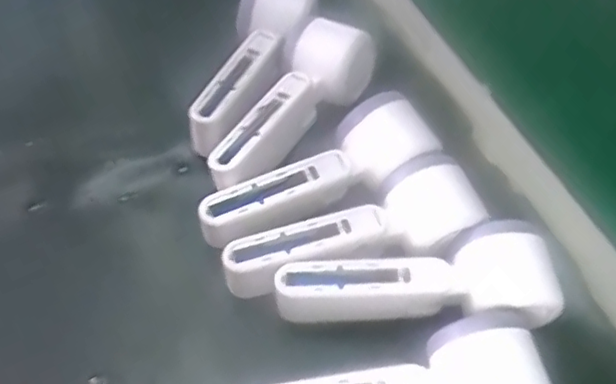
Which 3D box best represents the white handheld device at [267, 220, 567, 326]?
[{"bbox_3d":[0.064,0.059,0.370,0.165,0.048,0.057,-4,54,-9],"label":"white handheld device"}]

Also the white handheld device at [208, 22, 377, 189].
[{"bbox_3d":[-0.012,-0.055,0.435,0.050,0.054,0.153,29,56,14],"label":"white handheld device"}]

